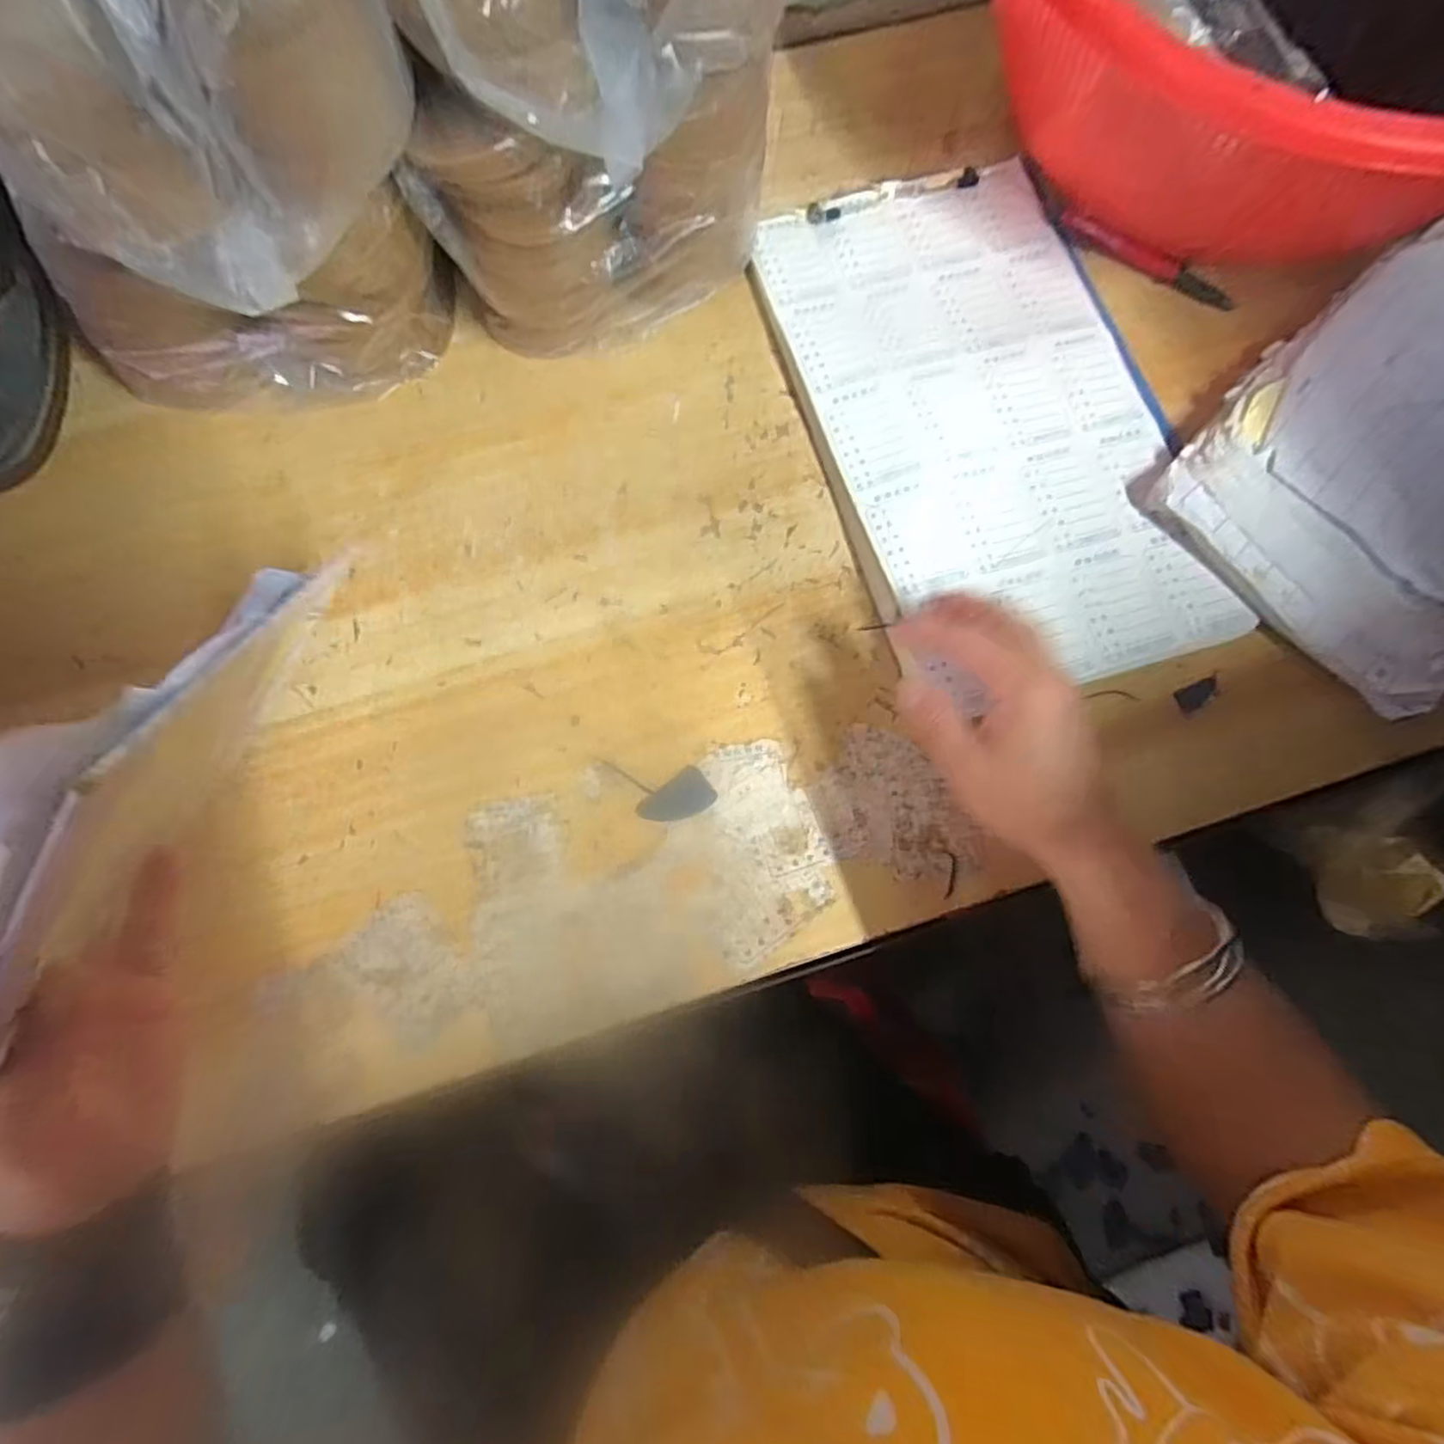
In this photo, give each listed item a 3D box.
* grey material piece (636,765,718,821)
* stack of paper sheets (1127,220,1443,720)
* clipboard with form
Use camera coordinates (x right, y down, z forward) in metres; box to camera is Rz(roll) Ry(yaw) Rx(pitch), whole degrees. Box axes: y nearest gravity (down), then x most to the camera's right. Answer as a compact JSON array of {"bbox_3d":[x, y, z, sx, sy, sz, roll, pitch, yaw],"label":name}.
[{"bbox_3d":[-0.024,0.043,0.365,0.039,0.004,0.024,-37,79,-8],"label":"grey material piece"},{"bbox_3d":[0.407,-0.172,0.341,0.279,0.134,0.196,-42,80,-9],"label":"stack of paper sheets"},{"bbox_3d":[0.163,-0.190,0.413,0.207,0.016,0.341,-17,77,-4],"label":"clipboard with form"}]

